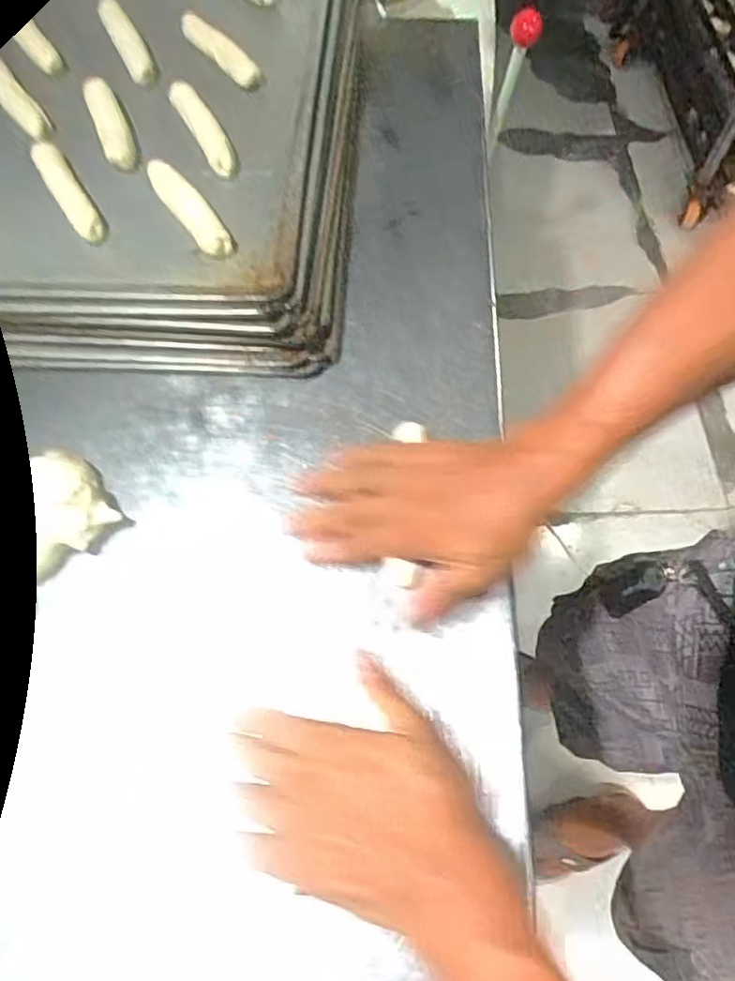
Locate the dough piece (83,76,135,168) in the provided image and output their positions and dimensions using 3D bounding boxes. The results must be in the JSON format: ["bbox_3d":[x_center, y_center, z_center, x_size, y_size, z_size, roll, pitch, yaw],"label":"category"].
[{"bbox_3d":[-0.206,-0.294,0.503,0.023,0.018,0.093,-20,66,-10],"label":"dough piece"}]

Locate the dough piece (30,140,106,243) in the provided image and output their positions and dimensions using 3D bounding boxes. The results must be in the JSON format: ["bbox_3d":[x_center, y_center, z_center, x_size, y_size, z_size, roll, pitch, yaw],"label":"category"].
[{"bbox_3d":[-0.224,-0.224,0.470,0.022,0.014,0.105,-29,68,-13],"label":"dough piece"}]

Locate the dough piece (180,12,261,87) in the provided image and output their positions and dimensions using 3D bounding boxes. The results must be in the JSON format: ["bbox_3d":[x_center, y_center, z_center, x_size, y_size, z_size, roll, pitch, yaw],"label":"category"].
[{"bbox_3d":[-0.129,-0.379,0.541,0.019,0.016,0.099,-39,71,-17],"label":"dough piece"}]

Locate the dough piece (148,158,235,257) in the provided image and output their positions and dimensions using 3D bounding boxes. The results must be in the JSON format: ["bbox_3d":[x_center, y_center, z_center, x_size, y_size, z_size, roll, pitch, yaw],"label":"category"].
[{"bbox_3d":[-0.130,-0.207,0.462,0.022,0.014,0.102,-33,69,-15],"label":"dough piece"}]

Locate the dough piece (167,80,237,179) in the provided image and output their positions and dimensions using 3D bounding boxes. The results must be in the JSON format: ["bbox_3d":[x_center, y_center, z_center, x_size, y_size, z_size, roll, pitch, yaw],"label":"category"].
[{"bbox_3d":[-0.129,-0.288,0.498,0.021,0.018,0.104,-29,68,-13],"label":"dough piece"}]

